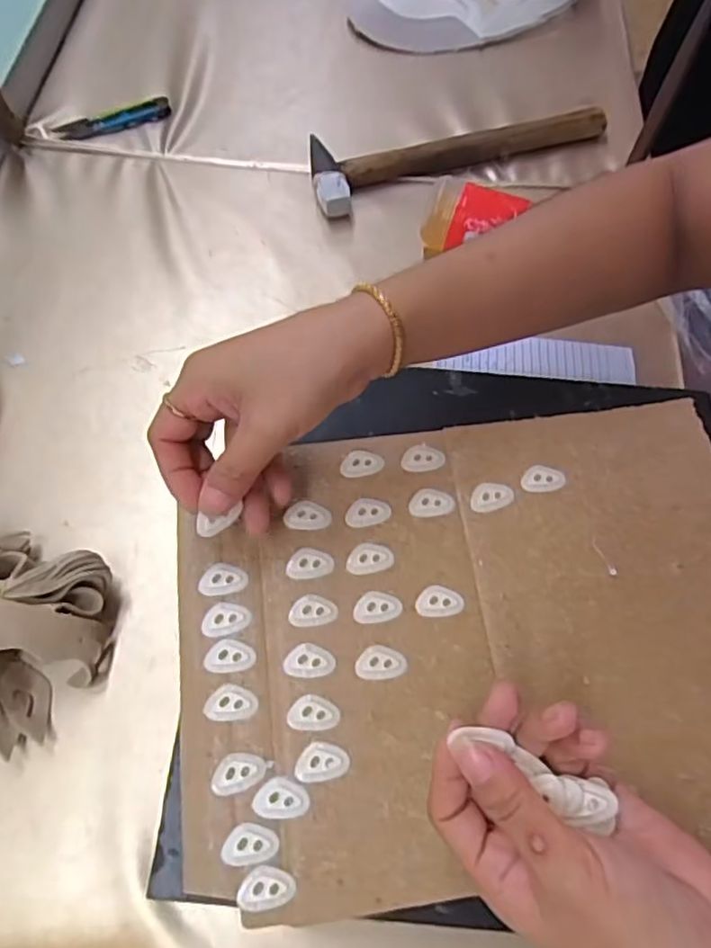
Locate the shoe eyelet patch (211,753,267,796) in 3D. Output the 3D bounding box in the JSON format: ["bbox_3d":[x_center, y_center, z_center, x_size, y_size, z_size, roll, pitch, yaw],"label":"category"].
[{"bbox_3d":[-0.057,0.143,0.305,0.026,0.004,0.017,-16,67,-10],"label":"shoe eyelet patch"}]

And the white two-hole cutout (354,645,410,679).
[{"bbox_3d":[0.014,0.098,0.330,0.026,0.004,0.017,1,65,-3],"label":"white two-hole cutout"}]

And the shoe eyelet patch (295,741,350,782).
[{"bbox_3d":[-0.016,0.140,0.308,0.025,0.004,0.017,1,65,-3],"label":"shoe eyelet patch"}]

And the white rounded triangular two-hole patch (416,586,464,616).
[{"bbox_3d":[0.046,0.069,0.345,0.026,0.004,0.016,0,65,-3],"label":"white rounded triangular two-hole patch"}]

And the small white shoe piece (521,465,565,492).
[{"bbox_3d":[0.112,0.002,0.376,0.026,0.004,0.015,0,65,-3],"label":"small white shoe piece"}]

